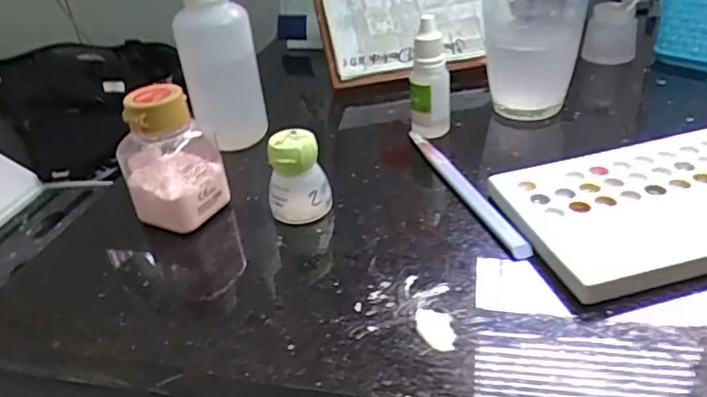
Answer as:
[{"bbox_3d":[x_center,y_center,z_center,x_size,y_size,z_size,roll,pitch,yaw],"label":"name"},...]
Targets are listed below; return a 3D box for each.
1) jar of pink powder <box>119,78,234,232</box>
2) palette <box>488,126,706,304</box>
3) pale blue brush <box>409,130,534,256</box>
[{"bbox_3d":[-0.095,-0.024,0.309,0.034,0.068,0.047,18,39,33],"label":"jar of pink powder"},{"bbox_3d":[0.157,-0.002,0.283,0.156,0.011,0.095,-12,32,-9],"label":"palette"},{"bbox_3d":[0.060,-0.009,0.324,0.009,0.005,0.141,-13,33,-10],"label":"pale blue brush"}]

